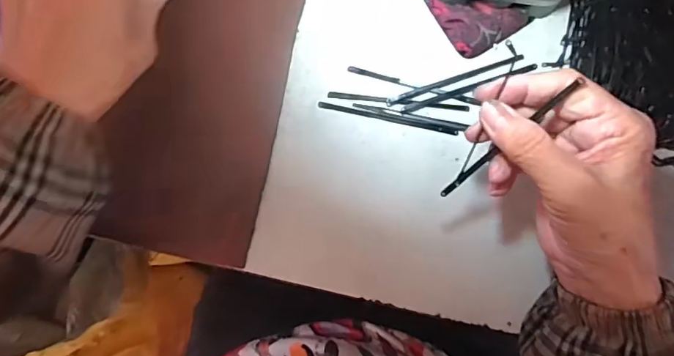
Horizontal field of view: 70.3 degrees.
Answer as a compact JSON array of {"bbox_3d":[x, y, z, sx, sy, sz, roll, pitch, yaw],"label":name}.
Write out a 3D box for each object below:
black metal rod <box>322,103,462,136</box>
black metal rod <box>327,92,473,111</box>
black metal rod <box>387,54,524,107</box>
[{"bbox_3d":[0.036,-0.043,0.341,0.099,0.004,0.005,13,93,3],"label":"black metal rod"},{"bbox_3d":[0.043,-0.054,0.339,0.099,0.004,0.004,7,92,4],"label":"black metal rod"},{"bbox_3d":[0.083,-0.070,0.335,0.100,0.004,0.007,-19,90,4],"label":"black metal rod"}]

